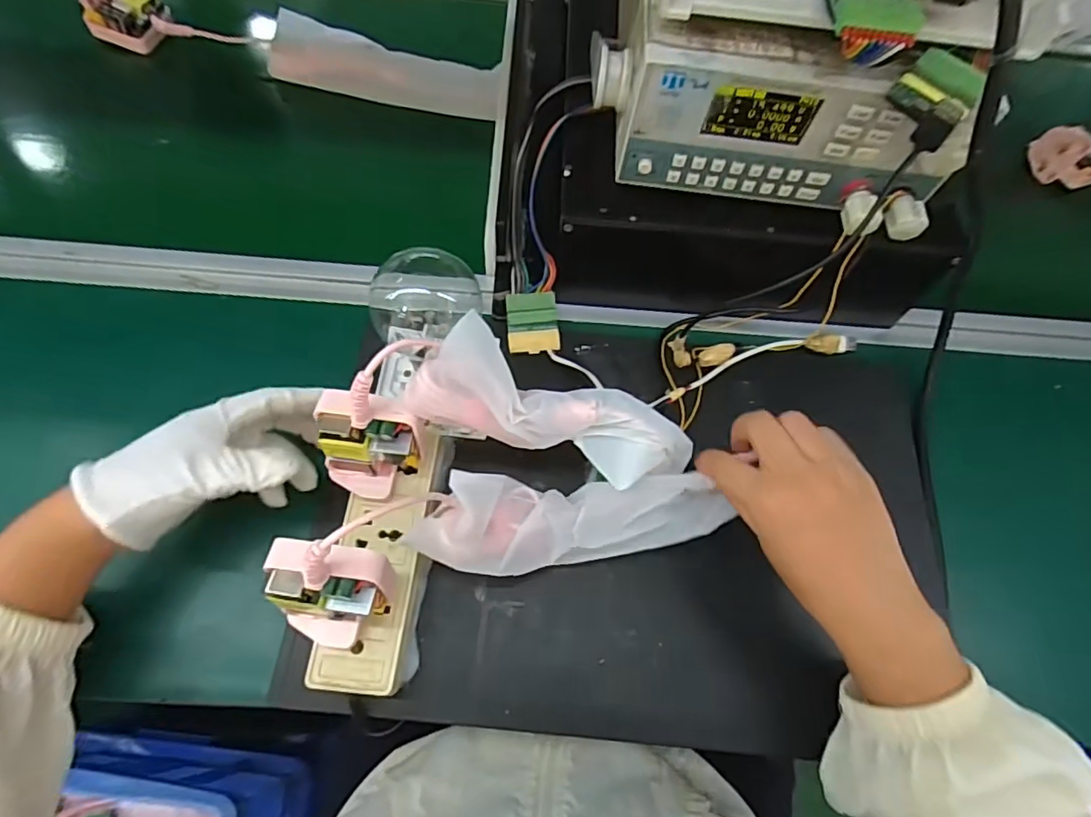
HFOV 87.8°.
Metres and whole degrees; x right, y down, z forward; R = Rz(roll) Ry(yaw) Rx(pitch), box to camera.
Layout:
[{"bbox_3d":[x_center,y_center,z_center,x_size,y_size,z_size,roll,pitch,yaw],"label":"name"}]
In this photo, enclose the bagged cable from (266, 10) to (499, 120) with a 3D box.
[{"bbox_3d":[-0.161,-0.341,0.573,0.234,0.028,0.068,14,64,3],"label":"bagged cable"}]

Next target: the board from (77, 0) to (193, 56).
[{"bbox_3d":[-0.432,-0.413,0.581,0.080,0.021,0.089,-36,96,-23],"label":"board"}]

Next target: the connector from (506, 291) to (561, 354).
[{"bbox_3d":[-0.010,-0.070,0.461,0.041,0.010,0.046,-4,99,-8],"label":"connector"}]

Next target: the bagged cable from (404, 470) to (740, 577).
[{"bbox_3d":[0.015,0.068,0.357,0.181,0.051,0.054,-3,64,-14],"label":"bagged cable"}]

